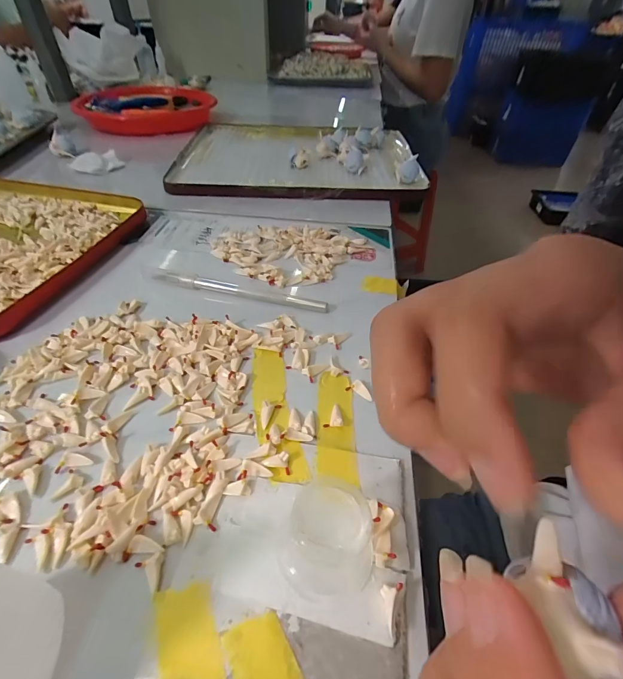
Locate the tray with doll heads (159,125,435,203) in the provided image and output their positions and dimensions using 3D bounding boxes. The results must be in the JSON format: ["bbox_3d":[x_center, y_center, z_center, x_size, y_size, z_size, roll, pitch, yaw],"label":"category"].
[{"bbox_3d":[-0.018,-0.252,0.472,0.303,0.031,0.245,2,45,-2],"label":"tray with doll heads"}]

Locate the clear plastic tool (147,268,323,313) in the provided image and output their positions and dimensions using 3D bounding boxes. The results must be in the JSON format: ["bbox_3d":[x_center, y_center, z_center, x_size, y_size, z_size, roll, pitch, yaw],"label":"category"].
[{"bbox_3d":[-0.057,-0.039,0.270,0.139,0.007,0.011,11,45,7],"label":"clear plastic tool"}]

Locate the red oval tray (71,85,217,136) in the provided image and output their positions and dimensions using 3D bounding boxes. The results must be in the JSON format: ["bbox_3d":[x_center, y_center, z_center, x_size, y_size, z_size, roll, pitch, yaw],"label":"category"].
[{"bbox_3d":[-0.268,-0.390,0.594,0.194,0.030,0.195,-6,45,-7],"label":"red oval tray"}]

